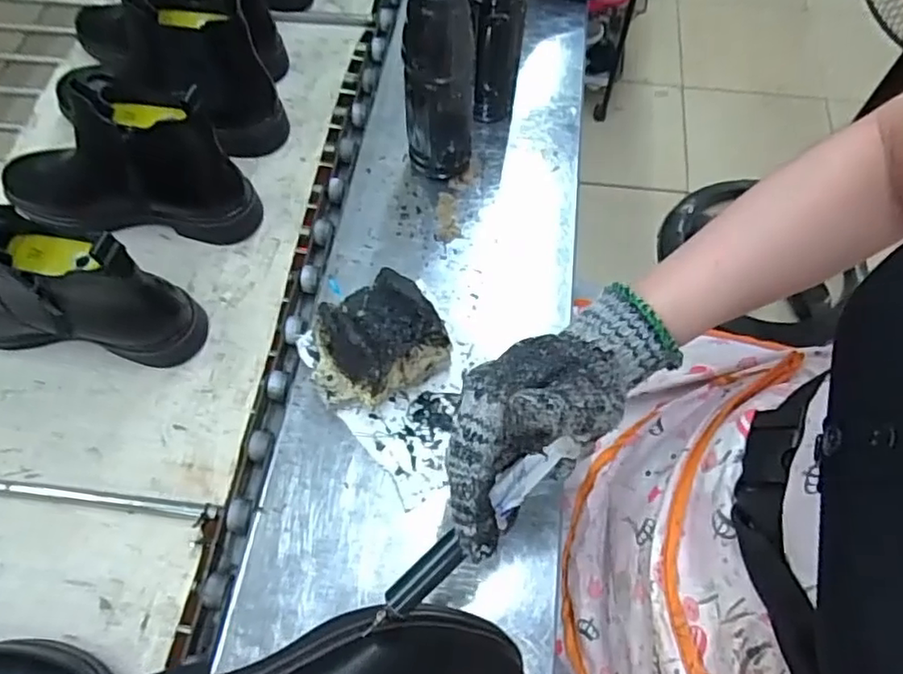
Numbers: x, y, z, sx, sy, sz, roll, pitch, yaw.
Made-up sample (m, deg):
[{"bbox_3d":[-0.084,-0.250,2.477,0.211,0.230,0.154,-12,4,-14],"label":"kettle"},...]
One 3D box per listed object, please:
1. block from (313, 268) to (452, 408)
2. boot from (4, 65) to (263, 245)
[{"bbox_3d":[-0.061,0.007,0.486,0.104,0.088,0.082,-40,71,-19],"label":"block"},{"bbox_3d":[-0.319,-0.161,0.564,0.245,0.159,0.079,13,64,4],"label":"boot"}]

